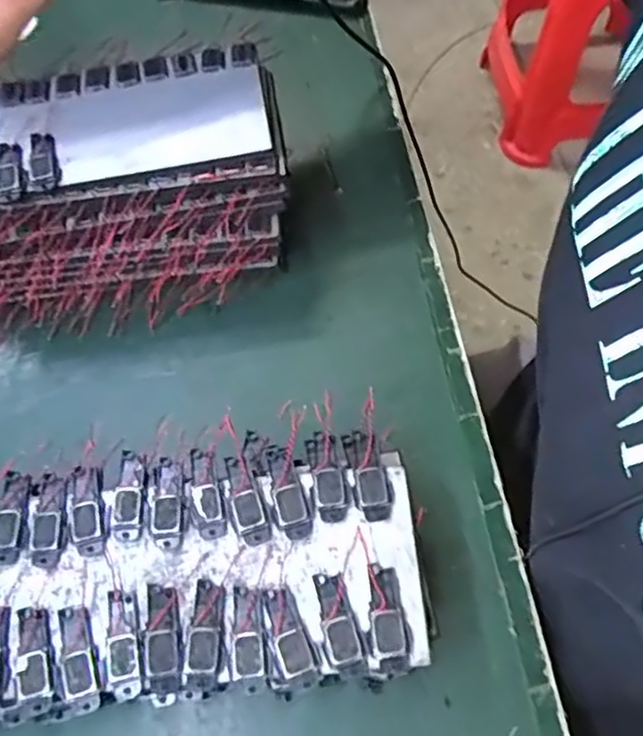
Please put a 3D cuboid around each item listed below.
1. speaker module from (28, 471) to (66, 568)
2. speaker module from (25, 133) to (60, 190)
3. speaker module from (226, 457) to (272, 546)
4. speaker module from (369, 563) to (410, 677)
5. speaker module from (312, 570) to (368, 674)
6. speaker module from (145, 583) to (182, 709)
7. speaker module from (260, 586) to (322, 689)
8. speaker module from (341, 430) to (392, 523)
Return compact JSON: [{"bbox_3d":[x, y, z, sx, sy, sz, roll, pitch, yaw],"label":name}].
[{"bbox_3d":[-0.119,0.065,0.288,0.016,0.006,0.040,-9,64,-1],"label":"speaker module"},{"bbox_3d":[-0.145,-0.108,0.344,0.015,0.005,0.037,-12,64,-3],"label":"speaker module"},{"bbox_3d":[-0.034,0.056,0.287,0.013,0.004,0.040,-20,65,-6],"label":"speaker module"},{"bbox_3d":[0.026,0.099,0.262,0.014,0.005,0.041,-6,64,0],"label":"speaker module"},{"bbox_3d":[0.006,0.100,0.262,0.014,0.004,0.038,-13,64,-3],"label":"speaker module"},{"bbox_3d":[-0.062,0.108,0.263,0.013,0.007,0.045,-9,64,-1],"label":"speaker module"},{"bbox_3d":[-0.014,0.106,0.261,0.014,0.005,0.038,-23,65,-8],"label":"speaker module"},{"bbox_3d":[0.020,0.046,0.289,0.015,0.007,0.041,-10,64,-2],"label":"speaker module"}]

